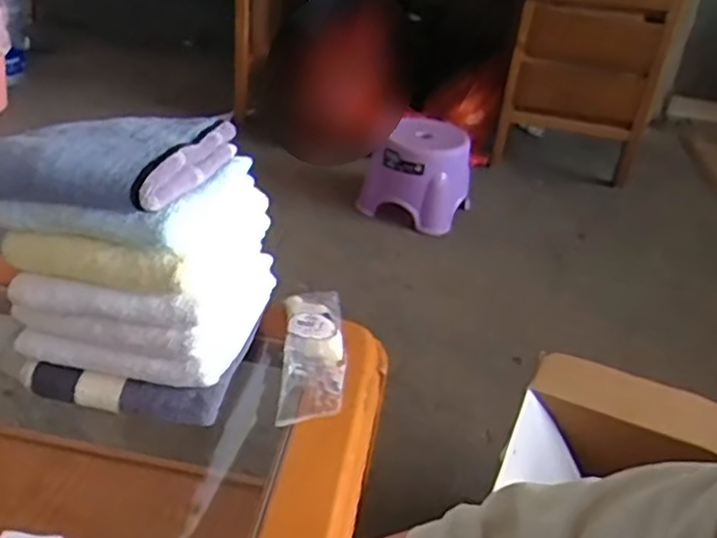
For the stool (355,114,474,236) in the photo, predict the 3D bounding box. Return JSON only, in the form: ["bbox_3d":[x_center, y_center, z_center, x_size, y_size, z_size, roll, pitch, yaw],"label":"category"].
[{"bbox_3d":[0.154,-0.243,1.773,0.232,0.209,0.250,14,32,11],"label":"stool"}]

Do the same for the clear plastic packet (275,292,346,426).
[{"bbox_3d":[-0.044,0.083,0.729,0.060,0.033,0.173,4,32,-5],"label":"clear plastic packet"}]

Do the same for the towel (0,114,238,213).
[{"bbox_3d":[-0.217,-0.103,0.616,0.172,0.037,0.167,13,32,9],"label":"towel"}]

